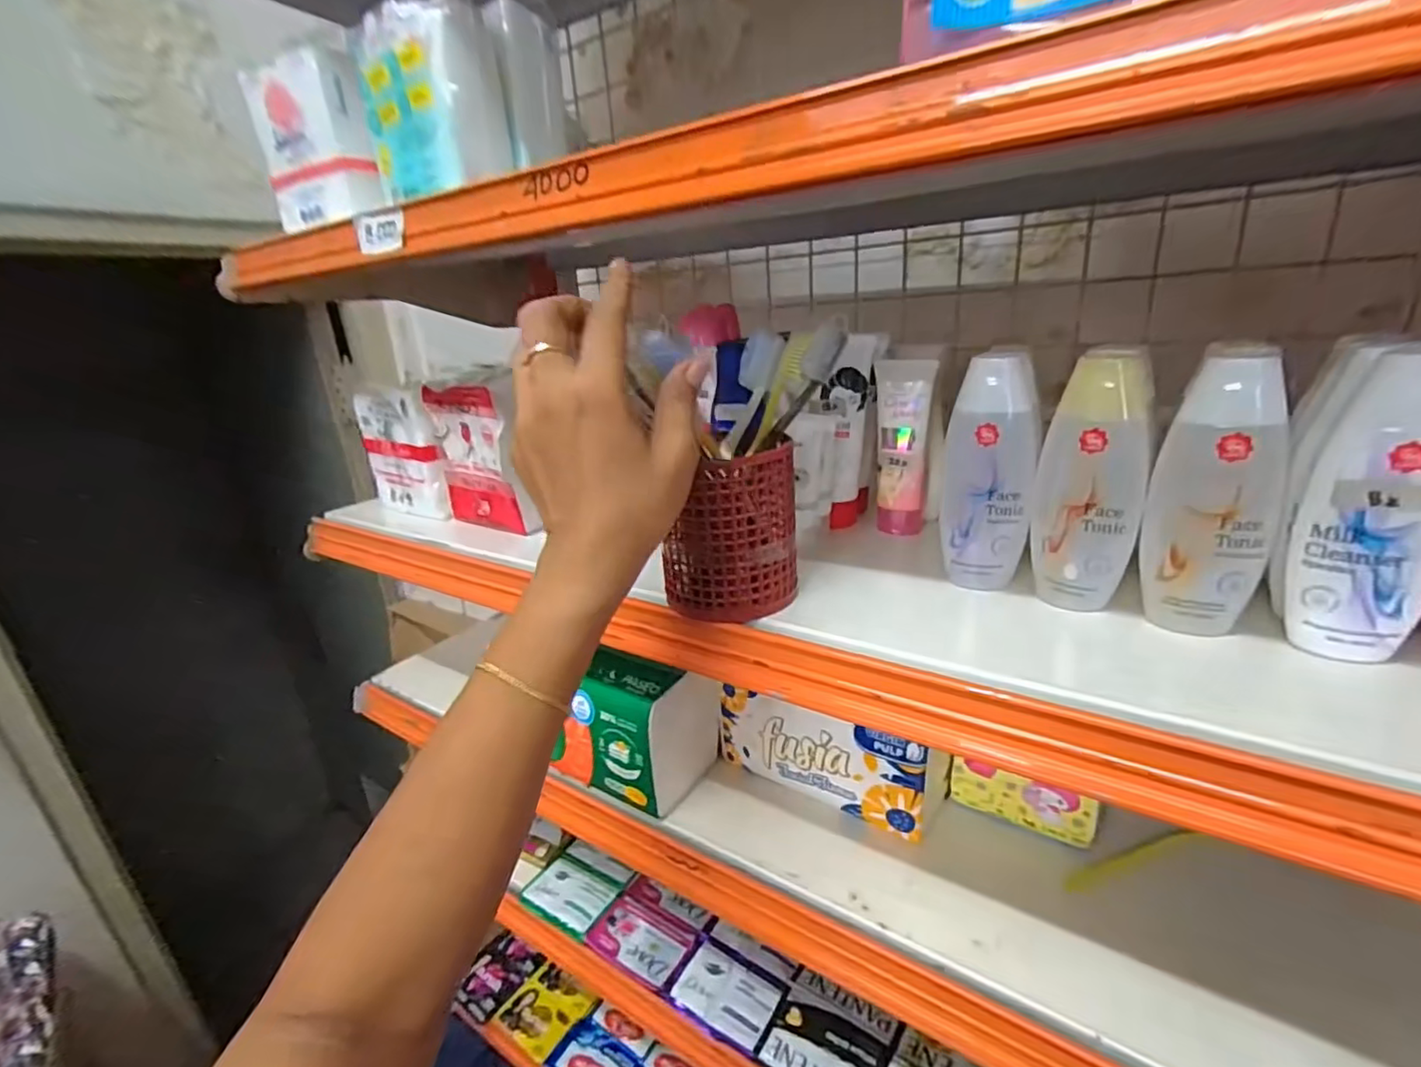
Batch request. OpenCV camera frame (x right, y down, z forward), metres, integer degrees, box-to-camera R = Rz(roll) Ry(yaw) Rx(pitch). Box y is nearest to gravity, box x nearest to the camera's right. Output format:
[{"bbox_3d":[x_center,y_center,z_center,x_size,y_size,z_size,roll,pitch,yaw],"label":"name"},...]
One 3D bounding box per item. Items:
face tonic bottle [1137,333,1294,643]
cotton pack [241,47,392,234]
[{"bbox_3d":[0.244,-0.019,0.297,0.025,0.135,0.050,-22,26,-39],"label":"face tonic bottle"},{"bbox_3d":[-0.330,-0.325,0.516,0.128,0.114,0.046,13,26,40],"label":"cotton pack"}]

